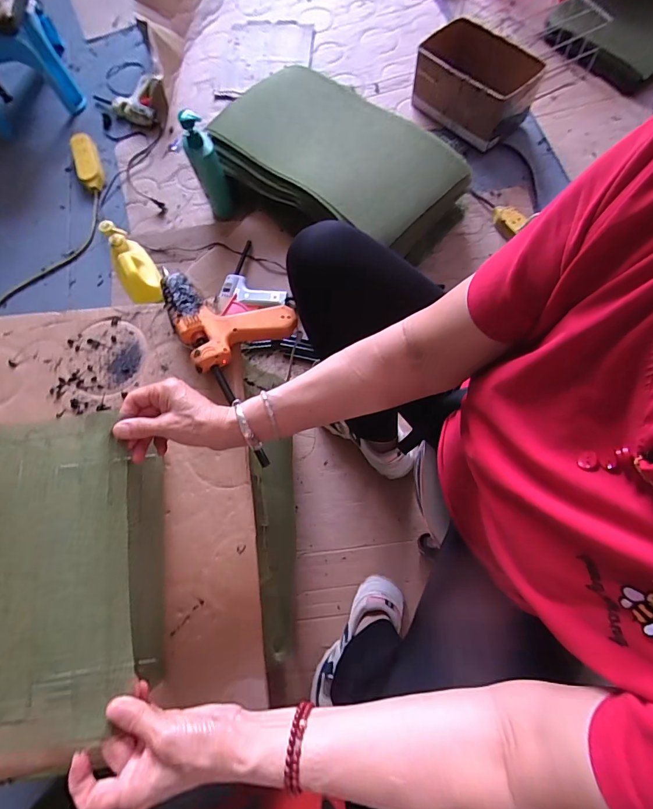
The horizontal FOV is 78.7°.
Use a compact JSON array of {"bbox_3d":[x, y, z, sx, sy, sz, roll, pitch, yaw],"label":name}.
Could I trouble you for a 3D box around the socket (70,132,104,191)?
[{"bbox_3d":[-0.671,-0.684,1.112,0.064,0.035,0.208,-21,75,-5],"label":"socket"}]

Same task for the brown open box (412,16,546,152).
[{"bbox_3d":[0.376,-0.825,1.040,0.288,0.160,0.170,40,78,14],"label":"brown open box"}]

